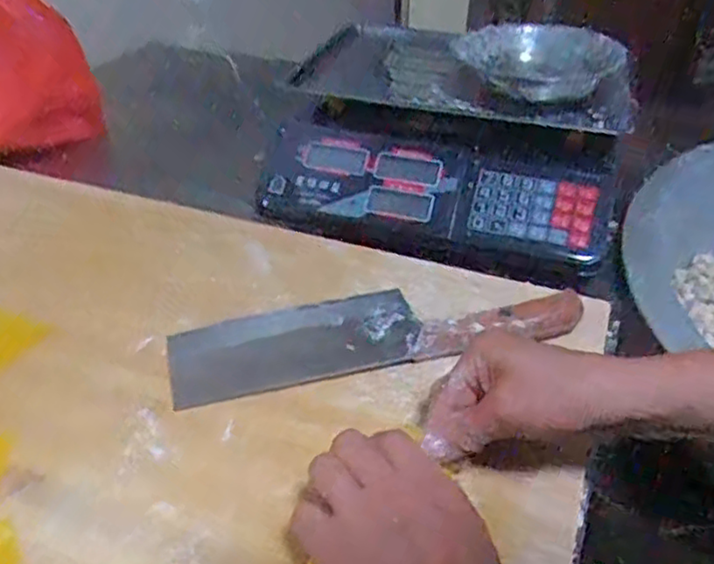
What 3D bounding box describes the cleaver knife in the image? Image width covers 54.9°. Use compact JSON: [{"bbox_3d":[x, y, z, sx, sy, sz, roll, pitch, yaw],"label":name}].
[{"bbox_3d":[0.014,0.032,0.510,0.294,0.027,0.080,-6,37,-11],"label":"cleaver knife"}]

